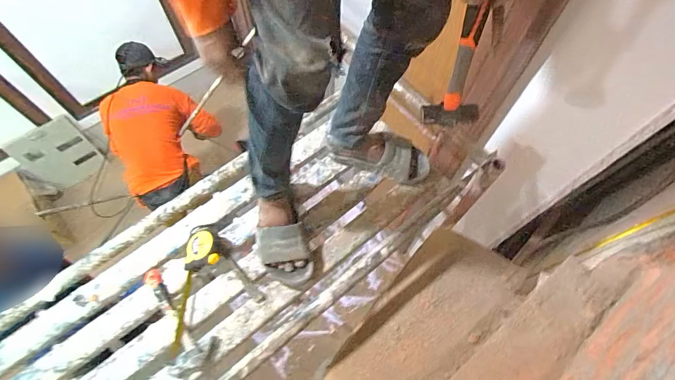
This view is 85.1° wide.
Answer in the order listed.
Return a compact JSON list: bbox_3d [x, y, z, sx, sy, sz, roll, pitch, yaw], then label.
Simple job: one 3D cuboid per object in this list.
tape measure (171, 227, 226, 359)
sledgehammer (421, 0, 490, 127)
[{"bbox_3d":[-0.324,0.219,0.862,0.099,0.054,0.312,-3,65,-2],"label":"tape measure"},{"bbox_3d":[0.197,-0.241,0.563,0.100,0.371,0.062,4,58,9],"label":"sledgehammer"}]

